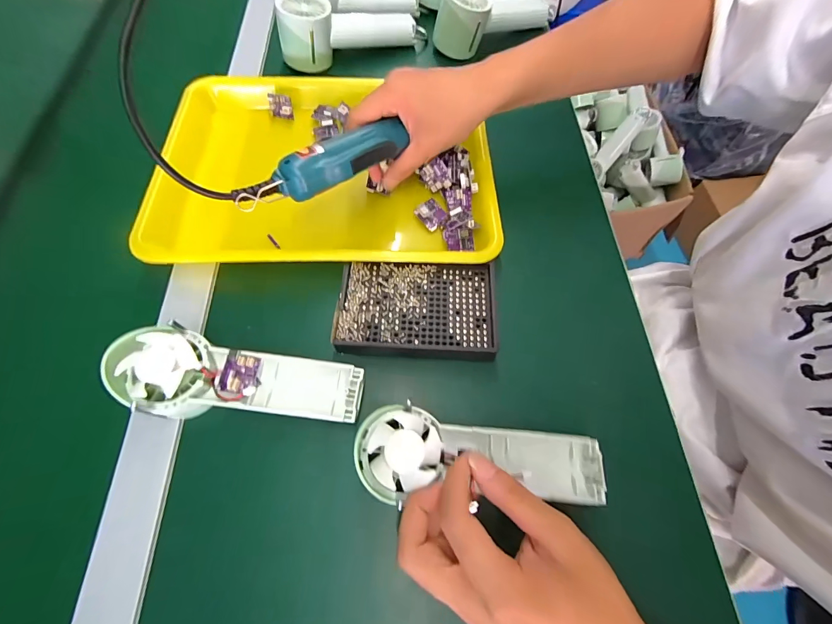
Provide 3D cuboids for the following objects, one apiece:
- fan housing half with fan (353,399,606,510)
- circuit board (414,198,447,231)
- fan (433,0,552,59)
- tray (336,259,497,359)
[{"bbox_3d":[0.048,0.103,0.255,0.175,0.030,0.059,8,65,-6],"label":"fan housing half with fan"},{"bbox_3d":[0.016,-0.101,0.366,0.026,0.005,0.030,-36,71,-17],"label":"circuit board"},{"bbox_3d":[0.107,-0.405,0.482,0.170,0.063,0.058,-31,70,-15],"label":"fan"},{"bbox_3d":[0.001,-0.004,0.316,0.135,0.014,0.090,3,65,-1],"label":"tray"}]

